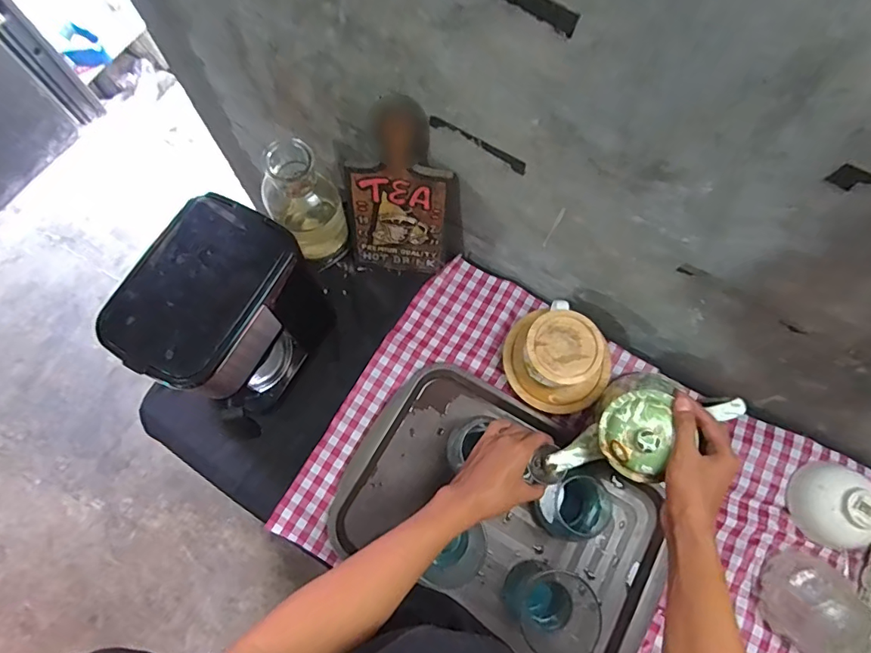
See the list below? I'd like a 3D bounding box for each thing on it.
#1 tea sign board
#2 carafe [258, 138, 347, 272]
[{"bbox_3d":[-0.046,-0.174,0.673,0.144,0.279,0.020,7,57,0],"label":"tea sign board"},{"bbox_3d":[-0.189,-0.176,0.709,0.089,0.195,0.097,-39,78,-13],"label":"carafe"}]

